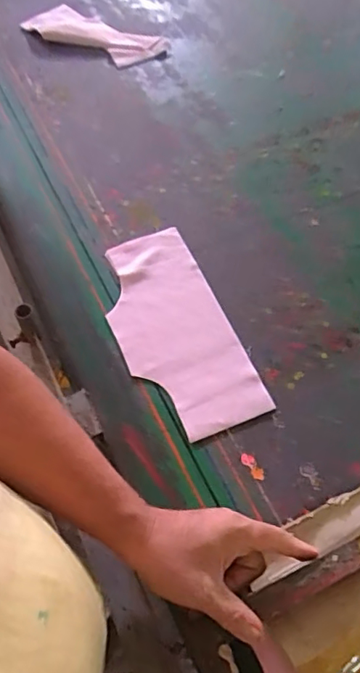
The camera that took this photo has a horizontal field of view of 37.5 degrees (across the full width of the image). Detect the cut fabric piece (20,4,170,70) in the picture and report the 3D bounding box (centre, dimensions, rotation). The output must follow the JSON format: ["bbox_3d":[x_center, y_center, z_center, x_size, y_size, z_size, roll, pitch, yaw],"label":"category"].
[{"bbox_3d":[-0.147,-0.535,0.940,0.242,0.023,0.092,23,63,12],"label":"cut fabric piece"}]

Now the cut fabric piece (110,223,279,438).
[{"bbox_3d":[-0.010,-0.009,0.652,0.130,0.011,0.279,-22,63,-12],"label":"cut fabric piece"}]

